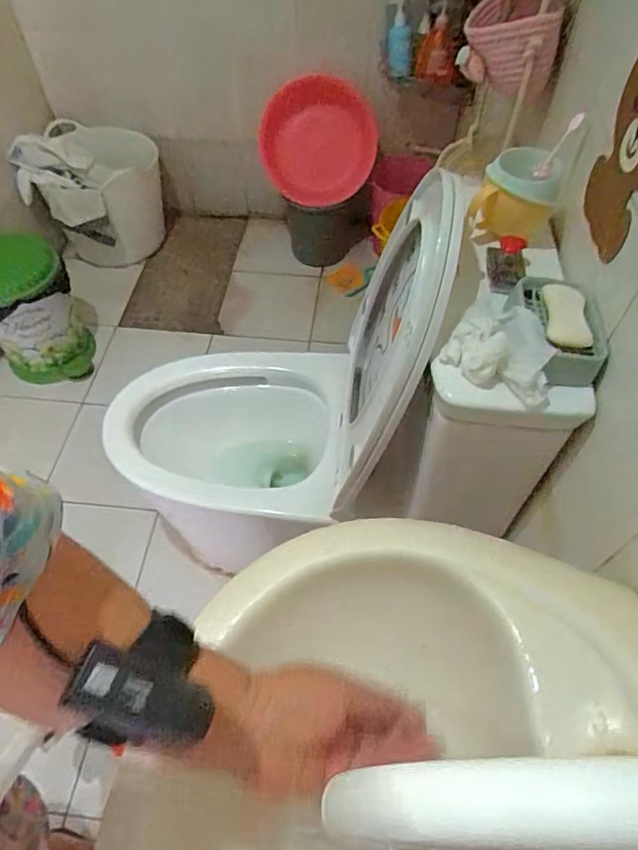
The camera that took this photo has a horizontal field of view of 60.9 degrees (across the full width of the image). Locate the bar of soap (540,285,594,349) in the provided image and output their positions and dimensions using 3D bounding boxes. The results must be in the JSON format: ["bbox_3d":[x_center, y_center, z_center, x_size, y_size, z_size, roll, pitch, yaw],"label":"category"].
[{"bbox_3d":[0.268,-0.120,0.592,0.045,0.018,0.098,4,59,4],"label":"bar of soap"}]

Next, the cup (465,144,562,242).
[{"bbox_3d":[0.248,-0.282,0.686,0.089,0.095,0.090,-1,59,1],"label":"cup"}]

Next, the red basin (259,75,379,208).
[{"bbox_3d":[-0.024,-0.870,1.683,0.392,0.382,0.112,12,60,9],"label":"red basin"}]

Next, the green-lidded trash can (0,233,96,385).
[{"bbox_3d":[-0.792,-0.304,1.480,0.282,0.346,0.228,-7,59,-2],"label":"green-lidded trash can"}]

